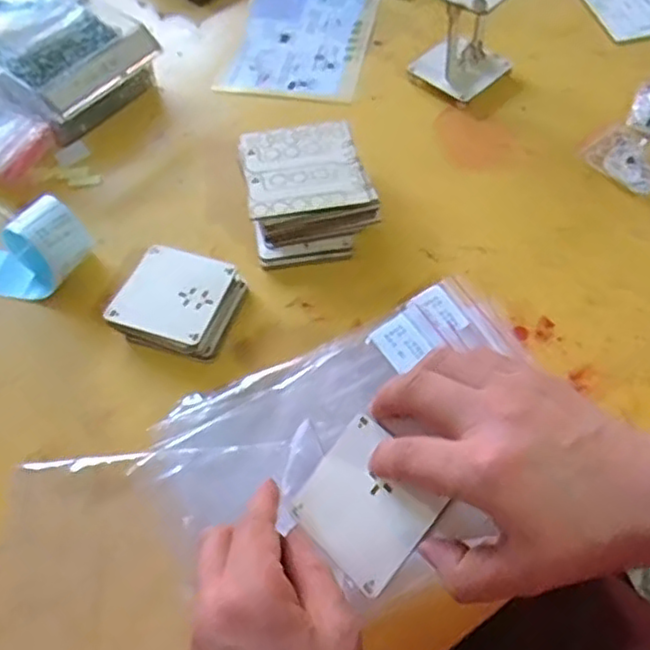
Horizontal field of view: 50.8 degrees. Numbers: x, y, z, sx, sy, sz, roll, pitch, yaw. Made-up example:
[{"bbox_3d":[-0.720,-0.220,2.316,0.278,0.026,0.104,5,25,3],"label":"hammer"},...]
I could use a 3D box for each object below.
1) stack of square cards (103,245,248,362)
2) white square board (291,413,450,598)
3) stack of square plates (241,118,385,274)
[{"bbox_3d":[-0.110,-0.015,0.510,0.083,0.031,0.077,15,58,13],"label":"stack of square cards"},{"bbox_3d":[0.023,0.098,0.375,0.070,0.005,0.070,38,95,31],"label":"white square board"},{"bbox_3d":[-0.014,-0.108,0.554,0.098,0.051,0.111,-12,56,-5],"label":"stack of square plates"}]

